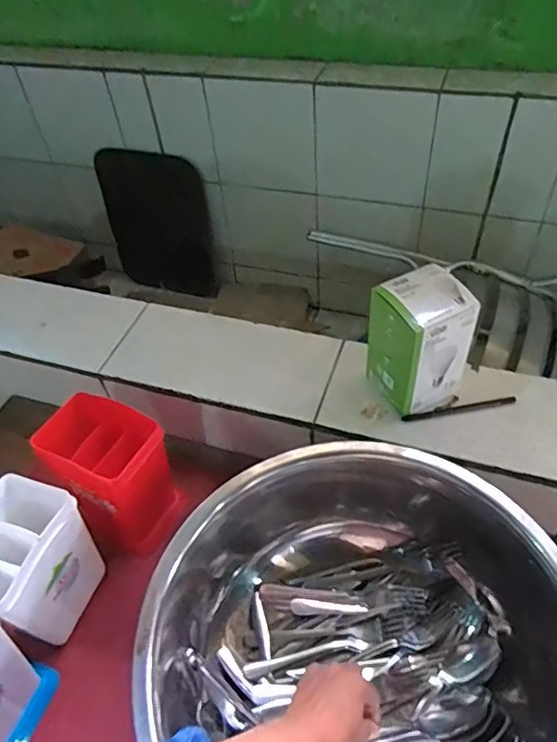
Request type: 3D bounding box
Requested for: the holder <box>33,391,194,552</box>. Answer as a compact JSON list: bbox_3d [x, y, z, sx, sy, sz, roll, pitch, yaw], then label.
[{"bbox_3d":[-0.194,0.118,0.648,0.122,0.145,0.094,27,56,26],"label":"holder"}]

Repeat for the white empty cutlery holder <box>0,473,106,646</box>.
[{"bbox_3d":[-0.261,0.198,0.576,0.100,0.140,0.120,16,52,19],"label":"white empty cutlery holder"}]

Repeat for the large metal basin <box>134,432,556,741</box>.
[{"bbox_3d":[0.086,0.267,0.520,0.363,0.158,0.374,-3,49,3],"label":"large metal basin"}]

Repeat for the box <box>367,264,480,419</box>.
[{"bbox_3d":[0.159,-0.031,0.628,0.082,0.150,0.087,-28,52,-18],"label":"box"}]

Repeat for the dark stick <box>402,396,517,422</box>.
[{"bbox_3d":[0.215,0.044,0.654,0.136,0.004,0.010,-9,49,-3],"label":"dark stick"}]

